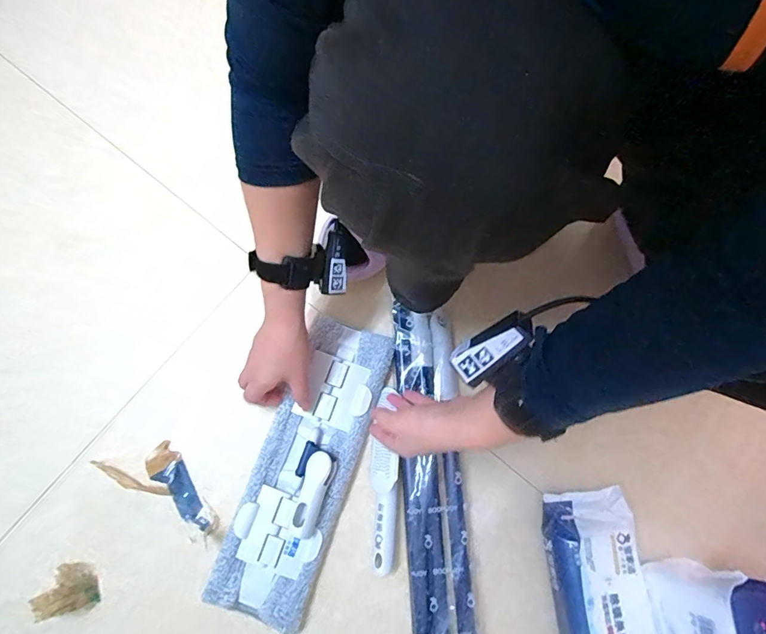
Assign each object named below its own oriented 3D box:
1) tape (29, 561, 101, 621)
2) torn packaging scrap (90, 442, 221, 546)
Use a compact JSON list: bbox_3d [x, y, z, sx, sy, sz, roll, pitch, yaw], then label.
[{"bbox_3d":[-0.358,0.312,0.477,0.035,0.055,0.058,-27,80,-8],"label":"tape"},{"bbox_3d":[-0.265,0.205,0.521,0.164,0.016,0.064,34,80,8],"label":"torn packaging scrap"}]

